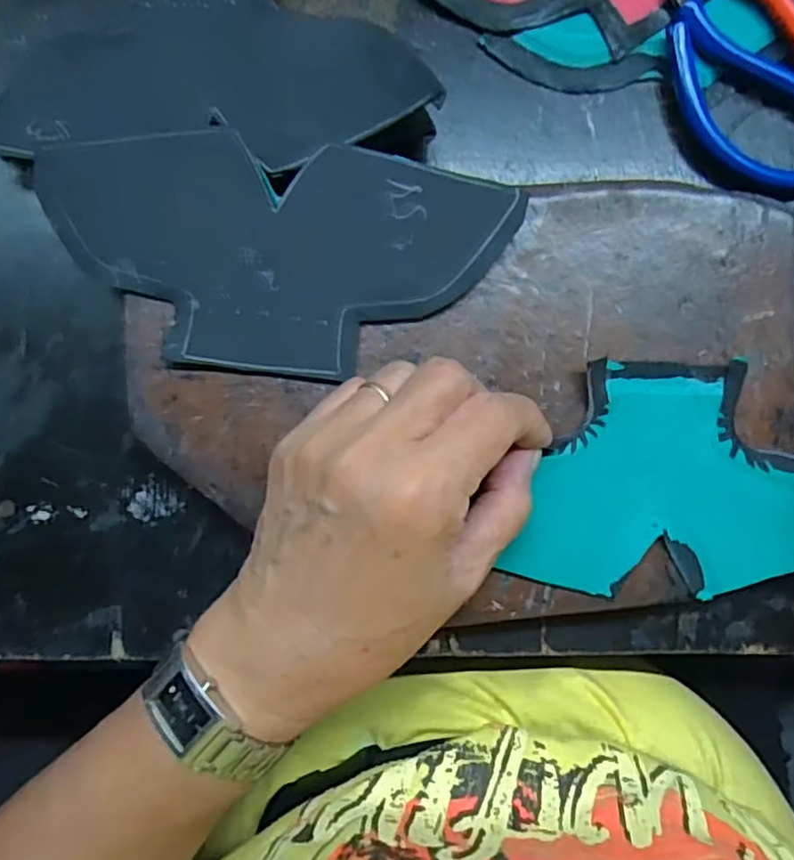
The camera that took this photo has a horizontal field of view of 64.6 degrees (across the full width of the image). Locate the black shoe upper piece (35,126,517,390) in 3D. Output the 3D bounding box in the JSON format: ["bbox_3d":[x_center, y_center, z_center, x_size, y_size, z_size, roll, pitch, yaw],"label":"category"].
[{"bbox_3d":[-0.045,-0.066,0.243,0.173,0.005,0.086,5,90,-2],"label":"black shoe upper piece"}]

